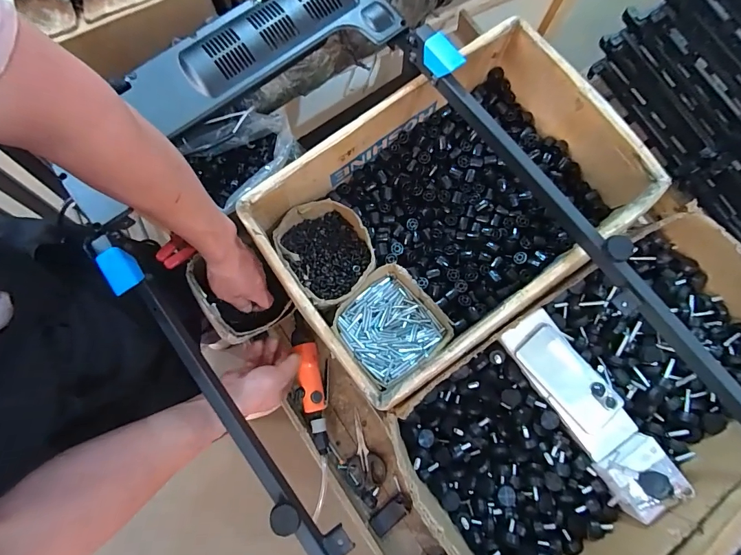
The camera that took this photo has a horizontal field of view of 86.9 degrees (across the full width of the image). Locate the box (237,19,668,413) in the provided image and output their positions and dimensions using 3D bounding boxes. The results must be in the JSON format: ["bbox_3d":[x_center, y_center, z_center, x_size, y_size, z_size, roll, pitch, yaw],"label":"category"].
[{"bbox_3d":[0.120,-0.098,0.609,0.512,0.145,0.351,-38,81,-7],"label":"box"}]

